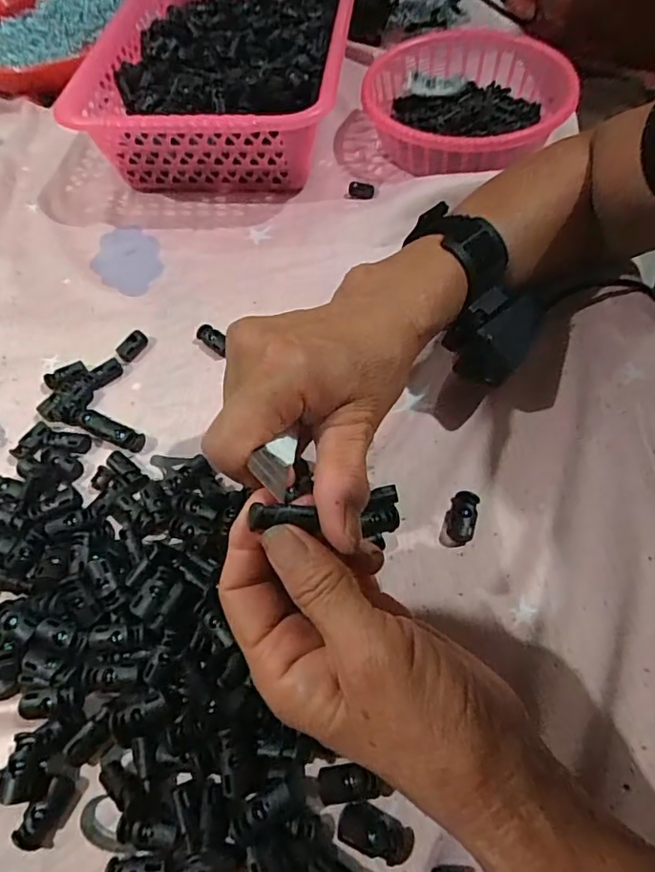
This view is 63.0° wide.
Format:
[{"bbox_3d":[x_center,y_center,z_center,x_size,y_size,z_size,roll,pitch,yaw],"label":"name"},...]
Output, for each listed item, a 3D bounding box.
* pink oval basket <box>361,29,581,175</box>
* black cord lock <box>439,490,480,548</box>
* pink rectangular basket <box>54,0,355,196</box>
[{"bbox_3d":[0.116,-0.302,0.479,0.162,0.058,0.210,-7,60,-2],"label":"pink oval basket"},{"bbox_3d":[0.074,0.046,0.297,0.016,0.008,0.031,18,63,12],"label":"black cord lock"},{"bbox_3d":[-0.095,-0.346,0.508,0.224,0.087,0.310,5,61,5],"label":"pink rectangular basket"}]

